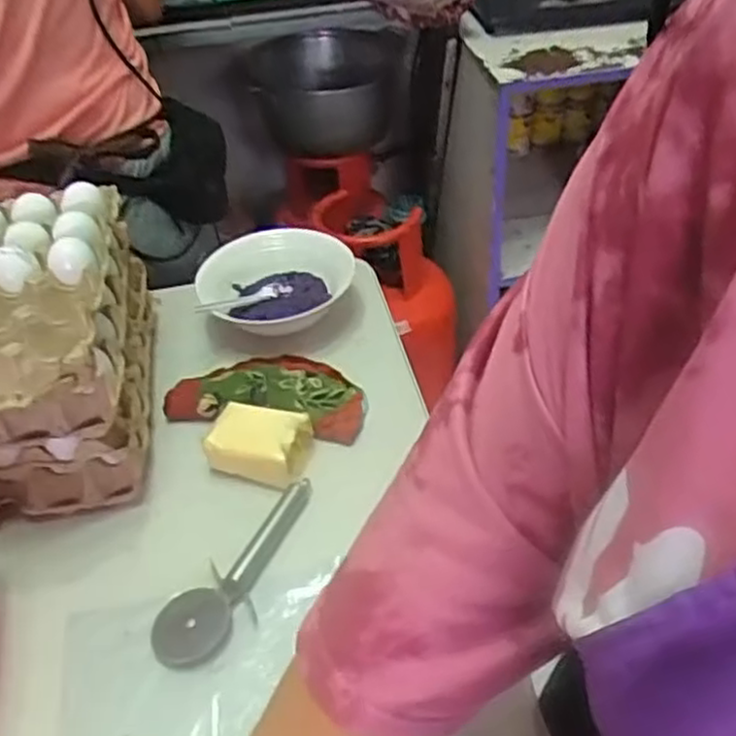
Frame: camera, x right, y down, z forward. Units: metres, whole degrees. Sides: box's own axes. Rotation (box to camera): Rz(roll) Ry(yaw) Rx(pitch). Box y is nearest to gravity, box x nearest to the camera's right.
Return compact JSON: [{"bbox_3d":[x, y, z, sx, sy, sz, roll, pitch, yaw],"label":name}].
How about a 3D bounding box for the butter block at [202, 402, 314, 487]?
[{"bbox_3d":[-0.099,0.070,0.689,0.083,0.048,0.059,8,42,15],"label":"butter block"}]

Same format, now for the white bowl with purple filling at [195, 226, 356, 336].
[{"bbox_3d":[-0.108,-0.093,0.848,0.165,0.059,0.153,-3,40,2],"label":"white bowl with purple filling"}]

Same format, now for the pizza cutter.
[{"bbox_3d":[-0.099,0.162,0.607,0.057,0.020,0.176,25,48,30],"label":"pizza cutter"}]

